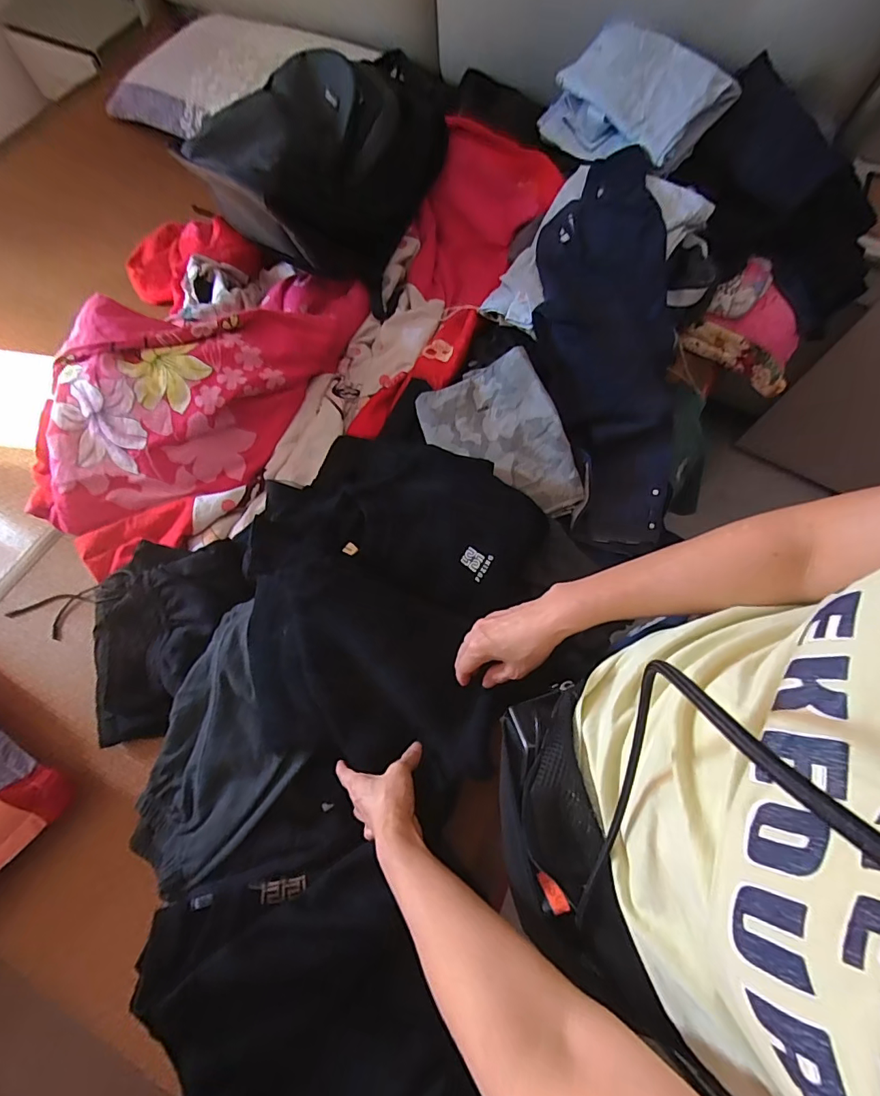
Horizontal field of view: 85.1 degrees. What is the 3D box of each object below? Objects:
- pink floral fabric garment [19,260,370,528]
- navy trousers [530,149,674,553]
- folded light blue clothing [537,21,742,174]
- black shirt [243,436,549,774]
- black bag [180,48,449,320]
[{"bbox_3d":[-0.366,-0.268,0.771,0.254,0.178,0.652,39,75,14],"label":"pink floral fabric garment"},{"bbox_3d":[0.290,-0.341,0.824,0.254,0.109,0.658,-2,85,0],"label":"navy trousers"},{"bbox_3d":[0.349,-0.799,0.859,0.284,0.078,0.209,40,93,13],"label":"folded light blue clothing"},{"bbox_3d":[-0.072,0.032,0.622,0.360,0.134,0.445,12,70,5],"label":"black shirt"},{"bbox_3d":[-0.181,-0.693,0.890,0.288,0.251,0.489,22,72,9],"label":"black bag"}]

